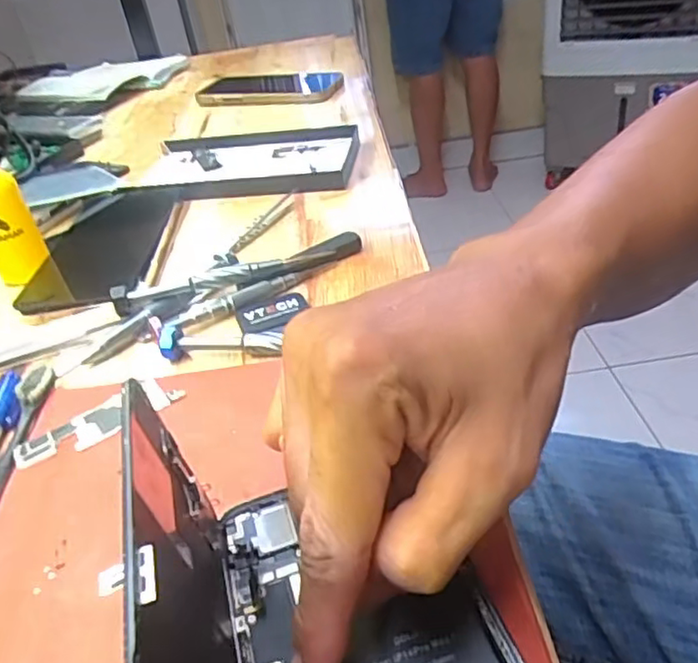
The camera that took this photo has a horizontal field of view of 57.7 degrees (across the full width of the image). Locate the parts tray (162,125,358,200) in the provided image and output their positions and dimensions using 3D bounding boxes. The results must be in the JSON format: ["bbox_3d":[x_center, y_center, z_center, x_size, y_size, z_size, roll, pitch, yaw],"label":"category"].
[{"bbox_3d":[-0.083,-0.142,0.540,0.172,0.021,0.110,-4,36,7],"label":"parts tray"}]

